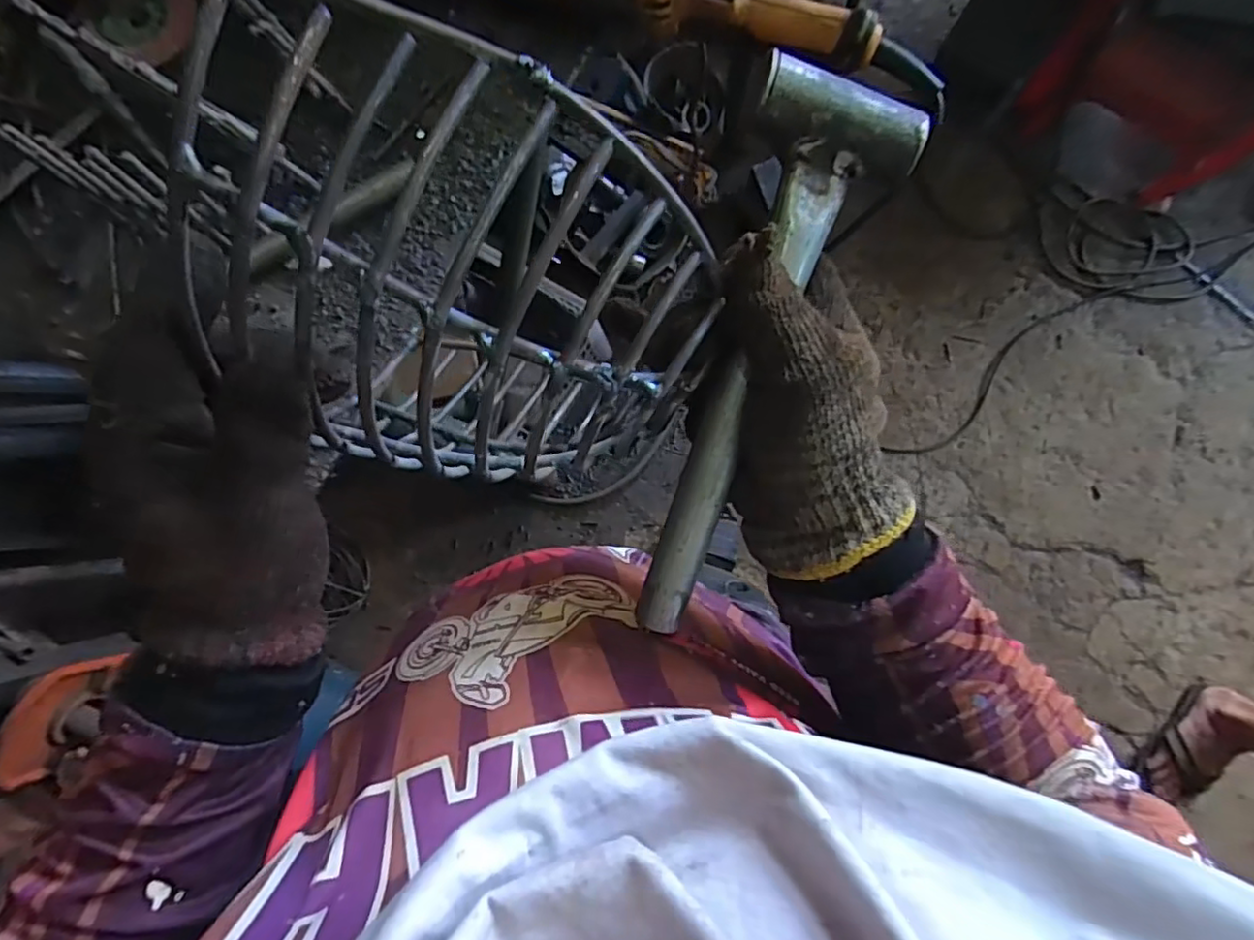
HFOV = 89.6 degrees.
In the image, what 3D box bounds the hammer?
[{"bbox_3d":[0.054,-0.038,0.270,0.062,0.022,0.240,19,103,7],"label":"hammer"}]

